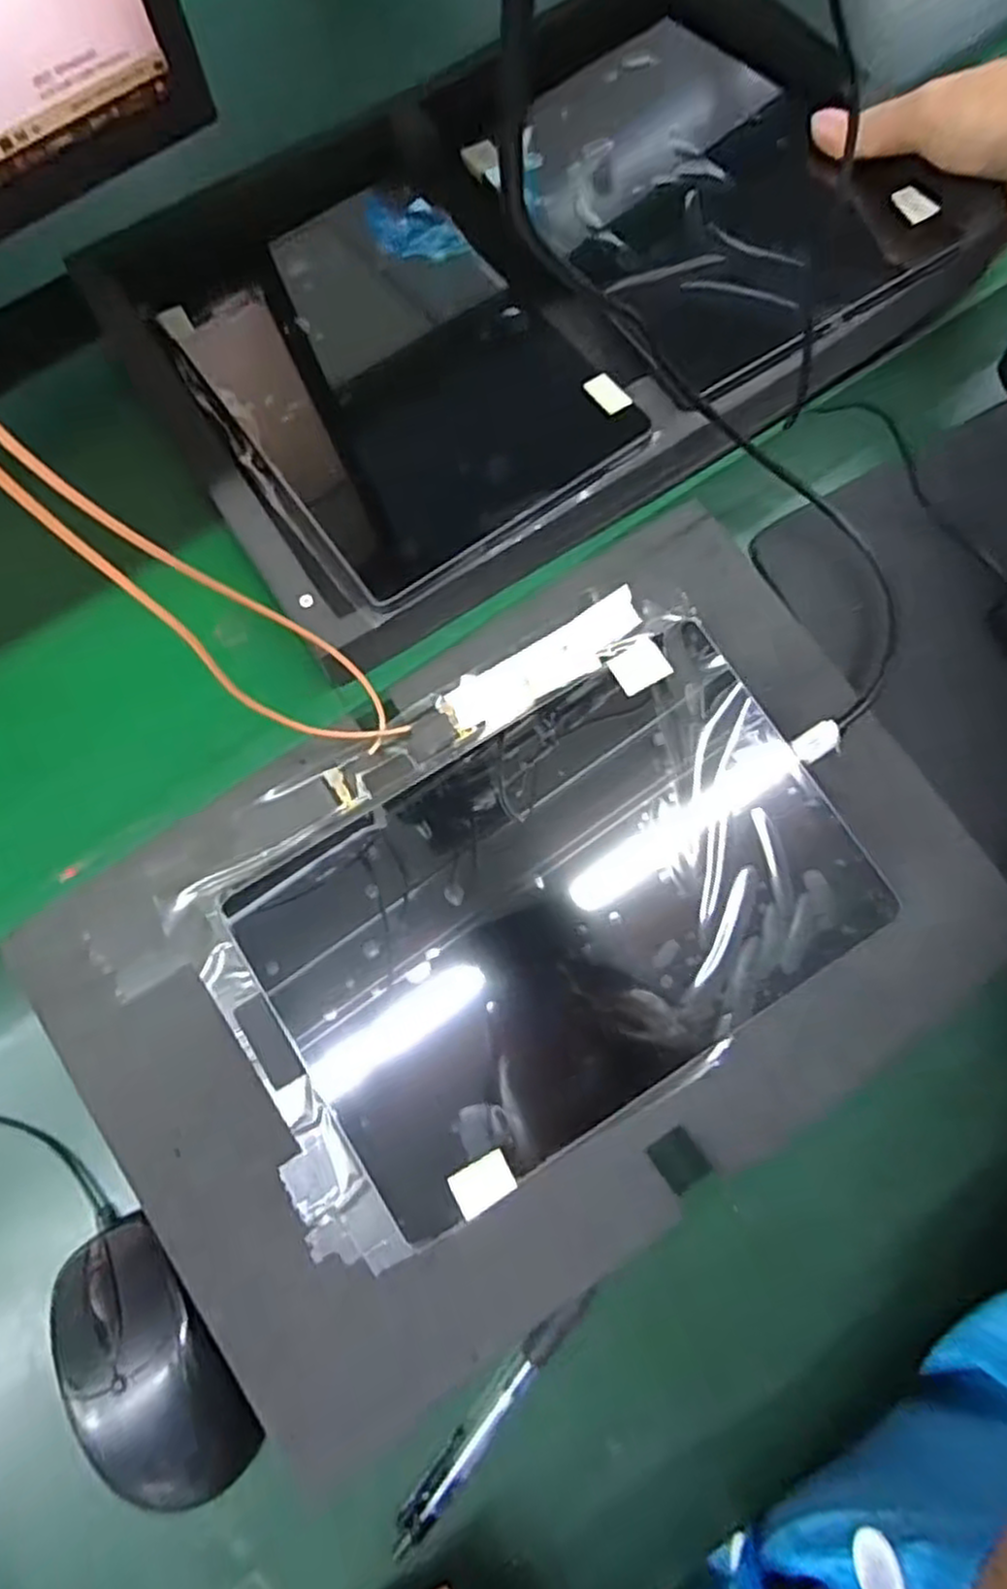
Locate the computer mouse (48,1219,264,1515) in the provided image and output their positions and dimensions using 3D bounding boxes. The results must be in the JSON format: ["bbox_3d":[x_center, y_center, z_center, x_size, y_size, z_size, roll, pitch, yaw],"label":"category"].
[{"bbox_3d":[-0.146,0.233,0.310,0.062,0.032,0.109,-30,78,-6],"label":"computer mouse"}]

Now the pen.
[{"bbox_3d":[-0.005,0.258,0.316,0.016,0.008,0.118,38,80,8],"label":"pen"}]

